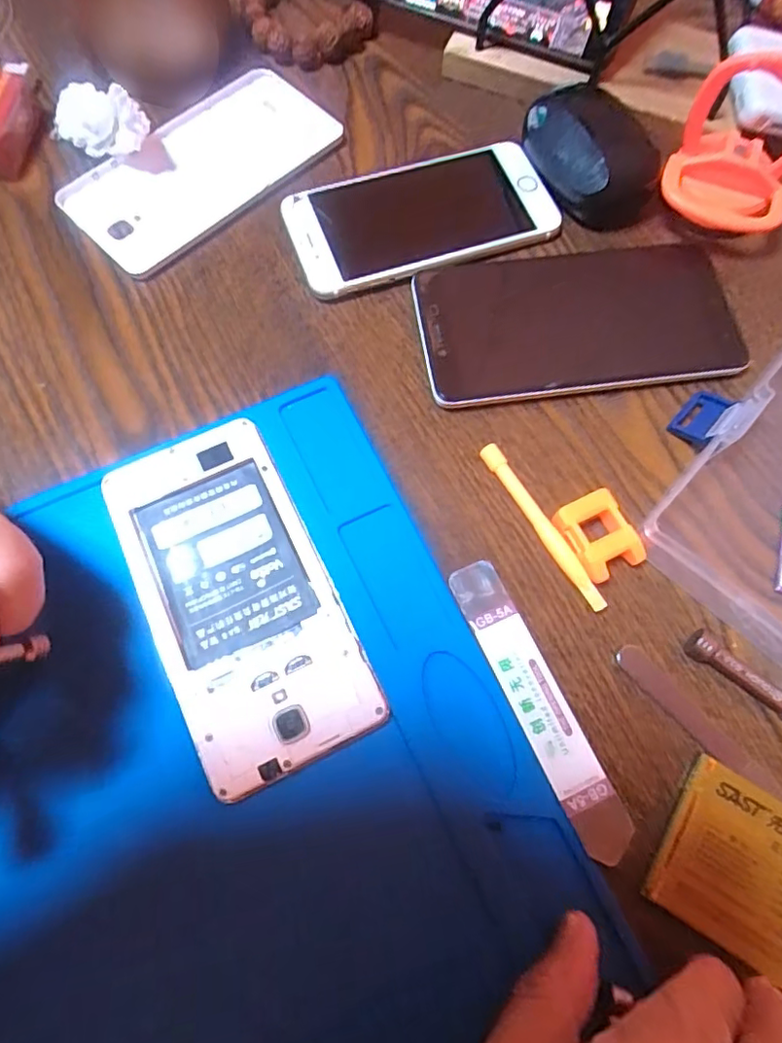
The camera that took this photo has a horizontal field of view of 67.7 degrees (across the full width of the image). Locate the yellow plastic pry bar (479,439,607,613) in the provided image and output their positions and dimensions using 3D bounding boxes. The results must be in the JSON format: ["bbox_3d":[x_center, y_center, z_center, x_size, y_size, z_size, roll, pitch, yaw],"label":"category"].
[{"bbox_3d":[0.064,0.002,0.249,0.008,0.007,0.083,-29,74,-10],"label":"yellow plastic pry bar"}]

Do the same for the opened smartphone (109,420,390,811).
[{"bbox_3d":[-0.060,0.029,0.235,0.070,0.010,0.139,-26,74,-9],"label":"opened smartphone"}]

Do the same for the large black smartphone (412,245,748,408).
[{"bbox_3d":[0.089,-0.096,0.280,0.147,0.012,0.074,-8,72,-4],"label":"large black smartphone"}]

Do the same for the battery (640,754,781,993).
[{"bbox_3d":[0.135,0.129,0.208,0.076,0.006,0.055,32,74,9],"label":"battery"}]

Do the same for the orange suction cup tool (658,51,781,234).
[{"bbox_3d":[0.174,-0.185,0.284,0.062,0.061,0.068,0,71,-1],"label":"orange suction cup tool"}]

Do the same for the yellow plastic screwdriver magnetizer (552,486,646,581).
[{"bbox_3d":[0.086,0.006,0.244,0.026,0.014,0.034,-21,73,-8],"label":"yellow plastic screwdriver magnetizer"}]

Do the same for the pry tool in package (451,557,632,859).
[{"bbox_3d":[0.057,0.069,0.227,0.021,0.005,0.115,-23,73,-9],"label":"pry tool in package"}]

